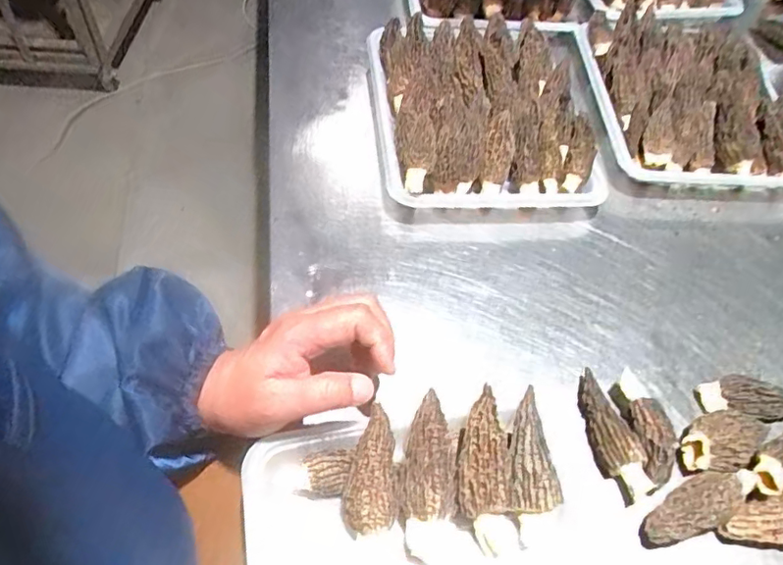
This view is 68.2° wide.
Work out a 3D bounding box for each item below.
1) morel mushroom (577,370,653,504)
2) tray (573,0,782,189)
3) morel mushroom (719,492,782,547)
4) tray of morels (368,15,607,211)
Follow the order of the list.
[{"bbox_3d":[0.150,0.105,0.404,0.026,0.029,0.090,-9,55,-12],"label":"morel mushroom"},{"bbox_3d":[0.334,-0.232,0.654,0.227,0.061,0.322,4,53,-3],"label":"tray"},{"bbox_3d":[0.247,0.155,0.374,0.071,0.029,0.029,-1,53,-6],"label":"morel mushroom"},{"bbox_3d":[0.101,-0.191,0.588,0.235,0.062,0.293,1,53,-5],"label":"tray of morels"}]

